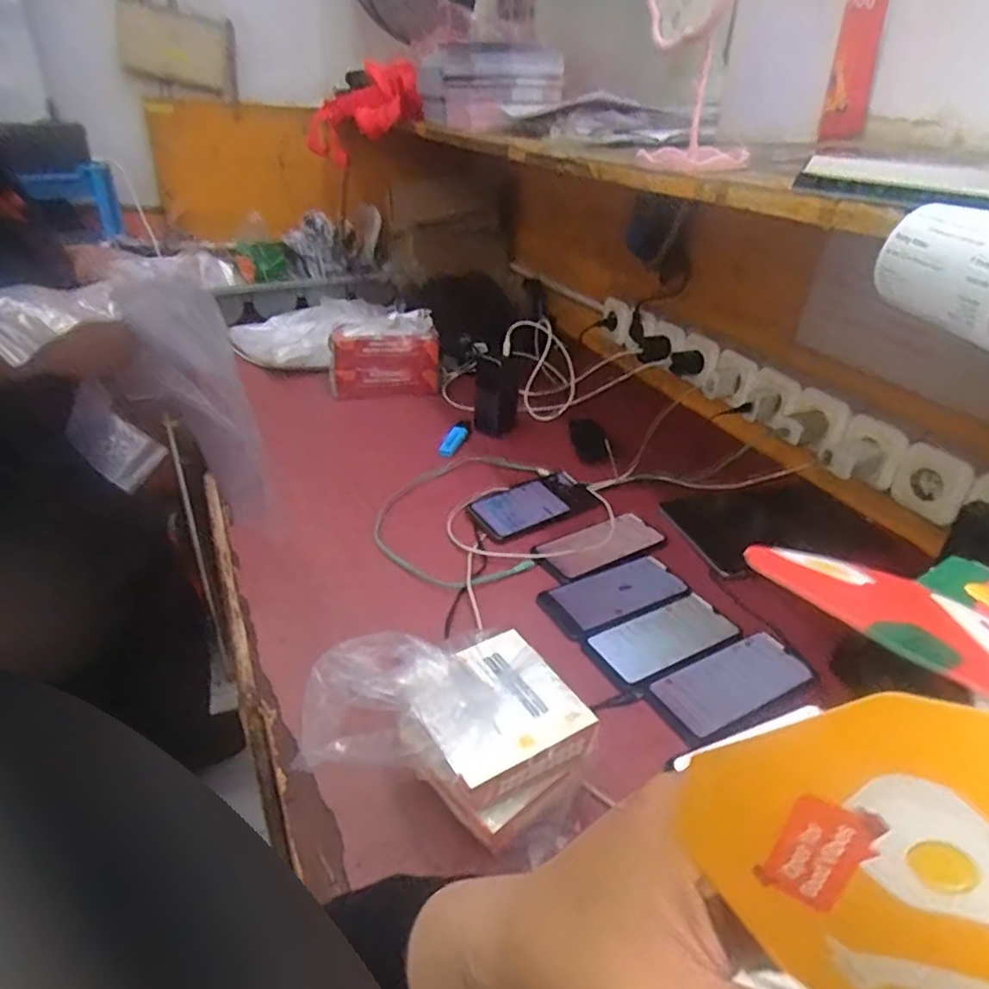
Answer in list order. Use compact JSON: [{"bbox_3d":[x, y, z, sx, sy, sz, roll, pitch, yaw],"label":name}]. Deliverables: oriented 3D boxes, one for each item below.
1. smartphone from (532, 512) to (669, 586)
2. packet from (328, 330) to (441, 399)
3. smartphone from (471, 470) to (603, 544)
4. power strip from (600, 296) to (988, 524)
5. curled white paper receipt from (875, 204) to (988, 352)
[{"bbox_3d":[0.128,0.065,0.810,0.164,0.016,0.081,-14,36,-26],"label":"smartphone"},{"bbox_3d":[-0.183,-0.222,1.124,0.191,0.111,0.032,-10,34,-21],"label":"packet"},{"bbox_3d":[0.054,0.012,0.875,0.172,0.014,0.079,-17,51,-29],"label":"smartphone"},{"bbox_3d":[0.369,-0.140,0.952,0.088,0.077,0.778,-14,35,-25],"label":"power strip"},{"bbox_3d":[0.266,-0.122,0.368,0.059,0.064,0.079,0,32,-5],"label":"curled white paper receipt"}]

